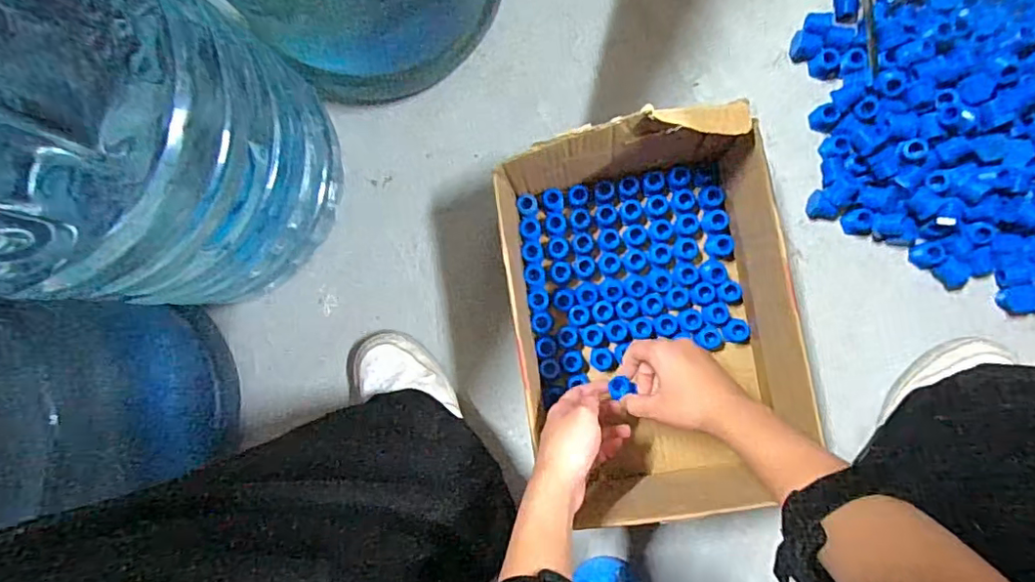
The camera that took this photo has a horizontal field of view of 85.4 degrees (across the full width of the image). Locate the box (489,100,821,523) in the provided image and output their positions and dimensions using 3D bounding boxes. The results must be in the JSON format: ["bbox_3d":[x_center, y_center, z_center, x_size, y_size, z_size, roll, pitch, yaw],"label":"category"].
[{"bbox_3d":[0.113,0.022,0.495,0.213,0.118,0.316,-9,90,7],"label":"box"}]

